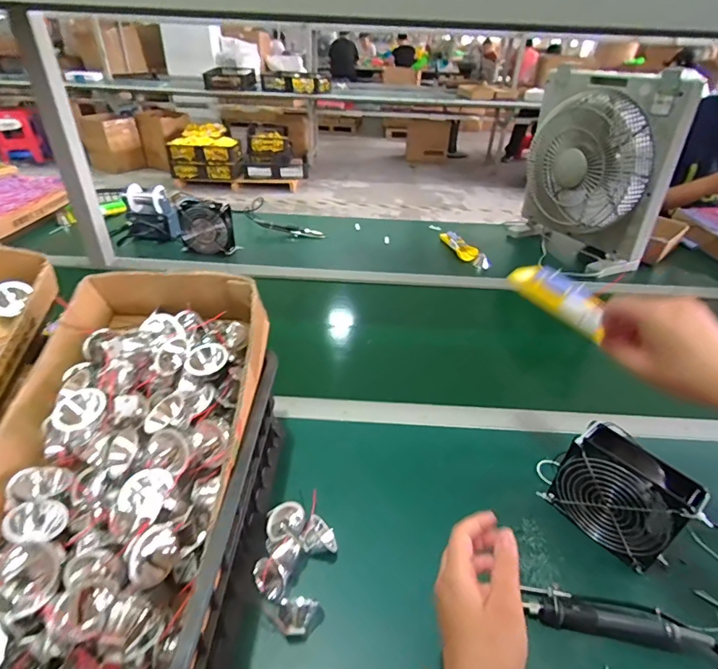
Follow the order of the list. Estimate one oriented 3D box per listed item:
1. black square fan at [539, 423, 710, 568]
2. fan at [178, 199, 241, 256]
[{"bbox_3d":[0.293,0.182,0.494,0.052,0.125,0.127,-22,42,-31],"label":"black square fan"},{"bbox_3d":[-0.362,-0.253,1.060,0.125,0.124,0.033,0,35,-4],"label":"fan"}]

